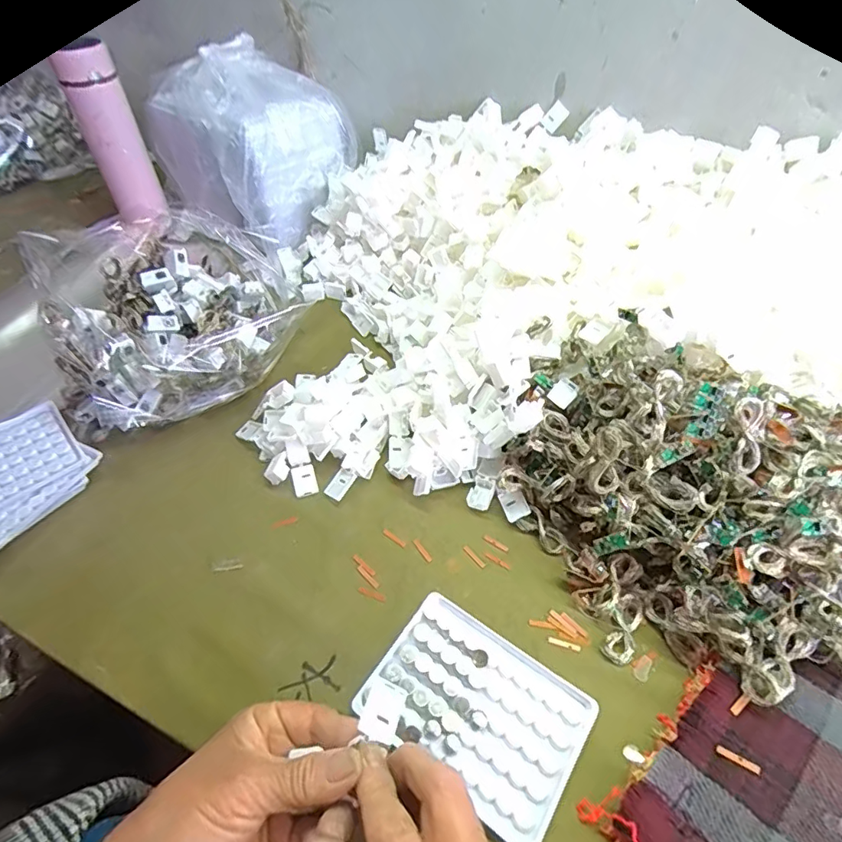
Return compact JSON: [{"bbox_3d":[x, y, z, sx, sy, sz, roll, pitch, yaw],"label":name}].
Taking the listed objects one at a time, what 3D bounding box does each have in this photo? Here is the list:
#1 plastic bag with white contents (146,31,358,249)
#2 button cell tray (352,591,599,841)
[{"bbox_3d":[-0.218,-0.362,0.664,0.181,0.173,0.211,-35,57,-26],"label":"plastic bag with white contents"},{"bbox_3d":[0.035,0.181,0.326,0.128,0.012,0.093,28,55,23],"label":"button cell tray"}]

